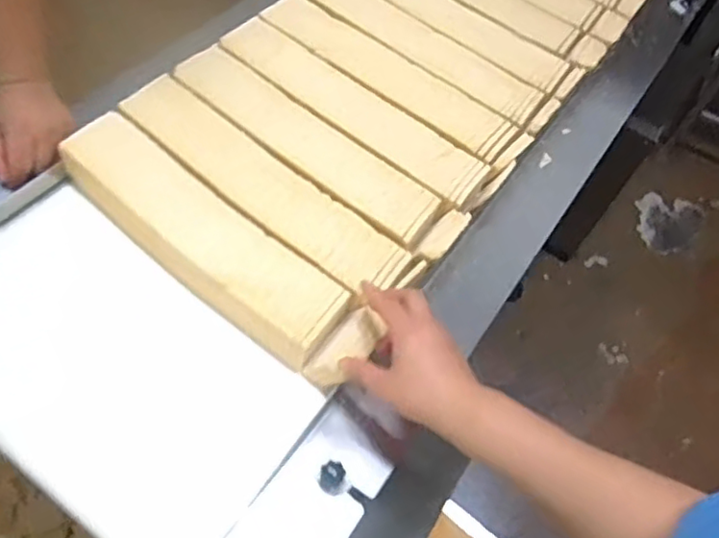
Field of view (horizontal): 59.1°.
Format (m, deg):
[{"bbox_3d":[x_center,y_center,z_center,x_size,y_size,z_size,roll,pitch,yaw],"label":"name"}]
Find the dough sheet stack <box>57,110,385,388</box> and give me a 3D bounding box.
[{"bbox_3d":[-0.150,-0.025,0.652,0.378,0.043,0.086,38,67,13],"label":"dough sheet stack"}]

